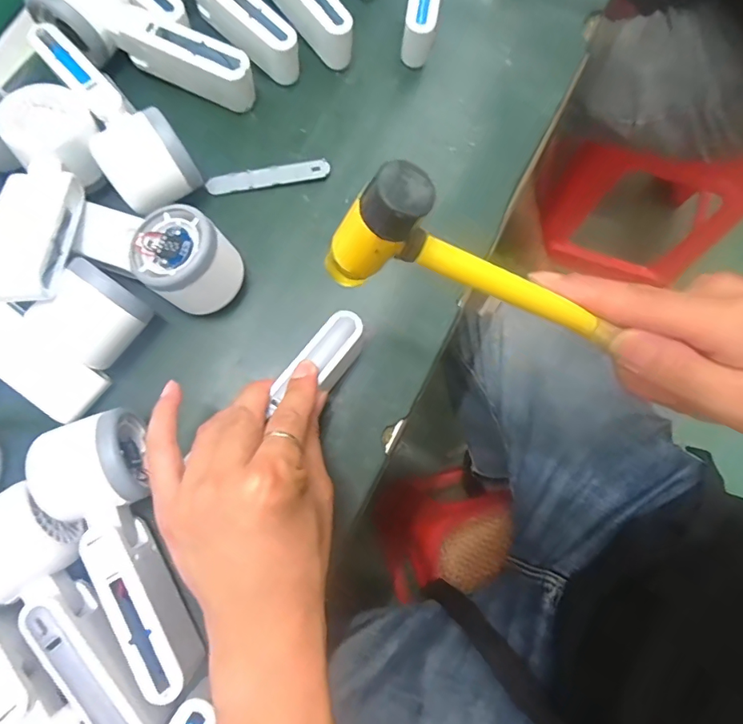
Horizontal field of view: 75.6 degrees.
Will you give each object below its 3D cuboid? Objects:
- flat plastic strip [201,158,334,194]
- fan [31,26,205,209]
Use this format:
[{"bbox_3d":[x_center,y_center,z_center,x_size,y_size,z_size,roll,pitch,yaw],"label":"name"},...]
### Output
[{"bbox_3d":[-0.081,-0.145,0.376,0.095,0.005,0.017,-9,77,-2],"label":"flat plastic strip"},{"bbox_3d":[-0.190,-0.184,0.358,0.054,0.055,0.168,-33,80,-7],"label":"fan"}]

